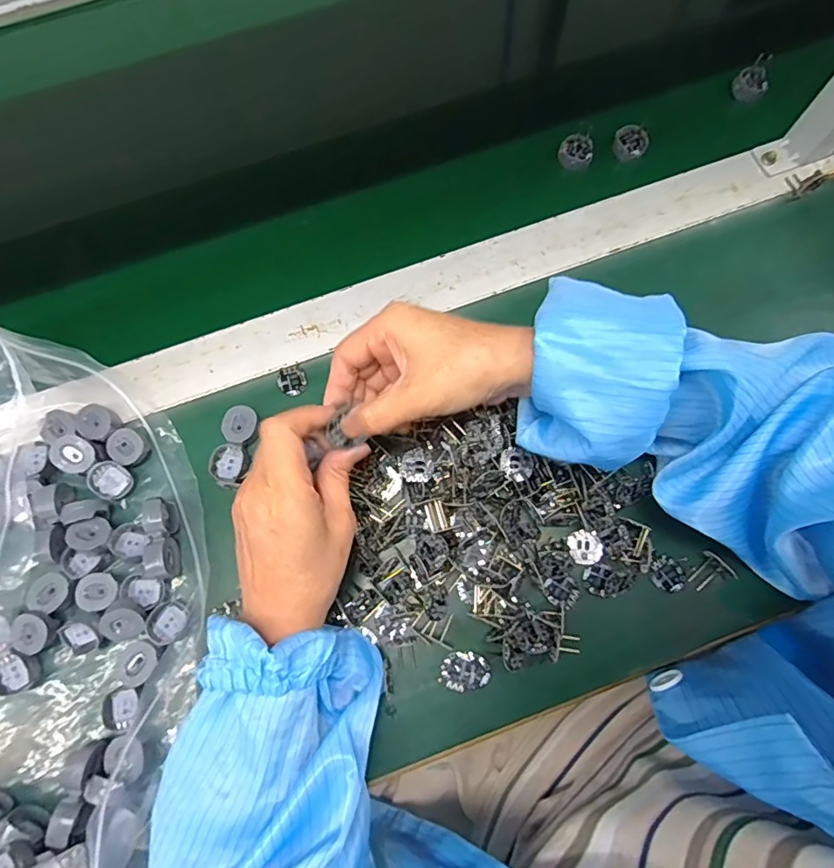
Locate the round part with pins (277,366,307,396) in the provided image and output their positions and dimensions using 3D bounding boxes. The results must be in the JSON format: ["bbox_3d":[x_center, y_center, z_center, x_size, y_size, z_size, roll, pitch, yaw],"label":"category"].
[{"bbox_3d":[-0.097,-0.041,0.413,0.022,0.004,0.024,0,75,1],"label":"round part with pins"}]

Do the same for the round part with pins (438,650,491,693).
[{"bbox_3d":[0.032,0.160,0.357,0.033,0.006,0.024,-17,76,-3],"label":"round part with pins"}]

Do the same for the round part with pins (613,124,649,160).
[{"bbox_3d":[0.190,-0.260,0.471,0.028,0.018,0.027,-10,116,13],"label":"round part with pins"}]

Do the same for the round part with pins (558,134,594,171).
[{"bbox_3d":[0.140,-0.248,0.466,0.029,0.019,0.022,16,76,5],"label":"round part with pins"}]

